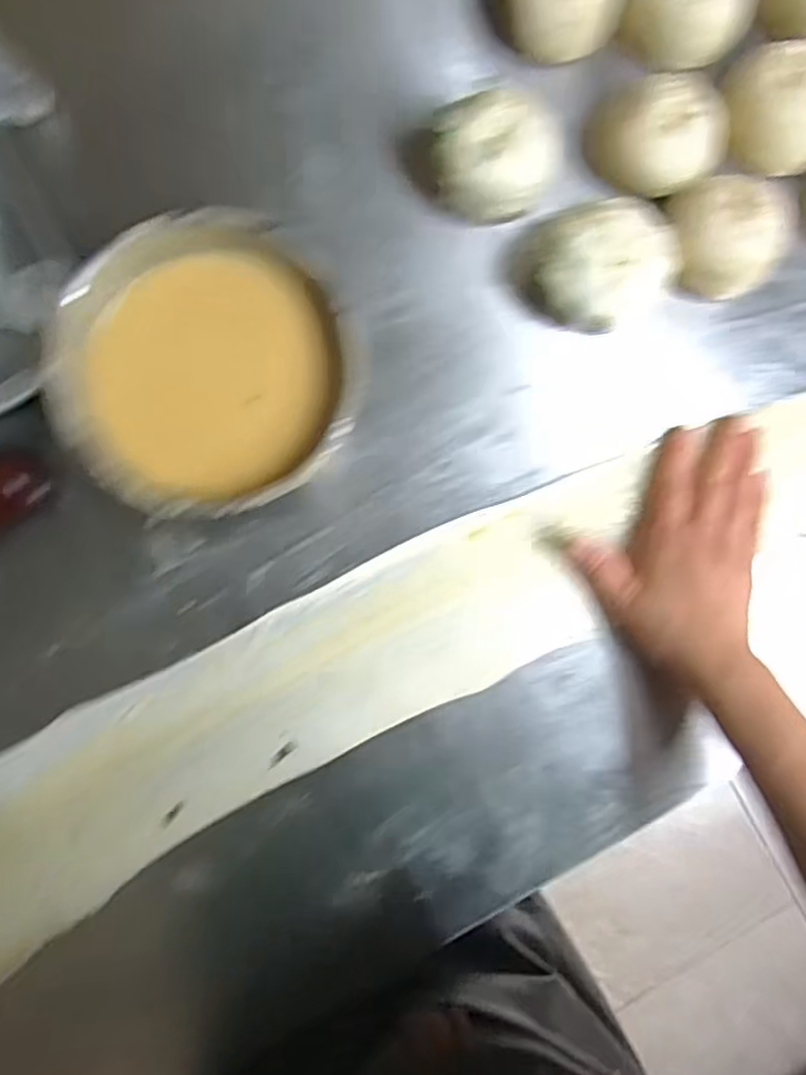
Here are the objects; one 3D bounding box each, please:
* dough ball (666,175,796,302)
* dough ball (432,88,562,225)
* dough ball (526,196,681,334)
[{"bbox_3d":[0.217,-0.199,0.452,0.084,0.045,0.071,-7,87,-3],"label":"dough ball"},{"bbox_3d":[0.058,-0.240,0.443,0.080,0.054,0.075,0,87,-3],"label":"dough ball"},{"bbox_3d":[0.129,-0.173,0.442,0.082,0.050,0.077,0,87,-3],"label":"dough ball"}]

